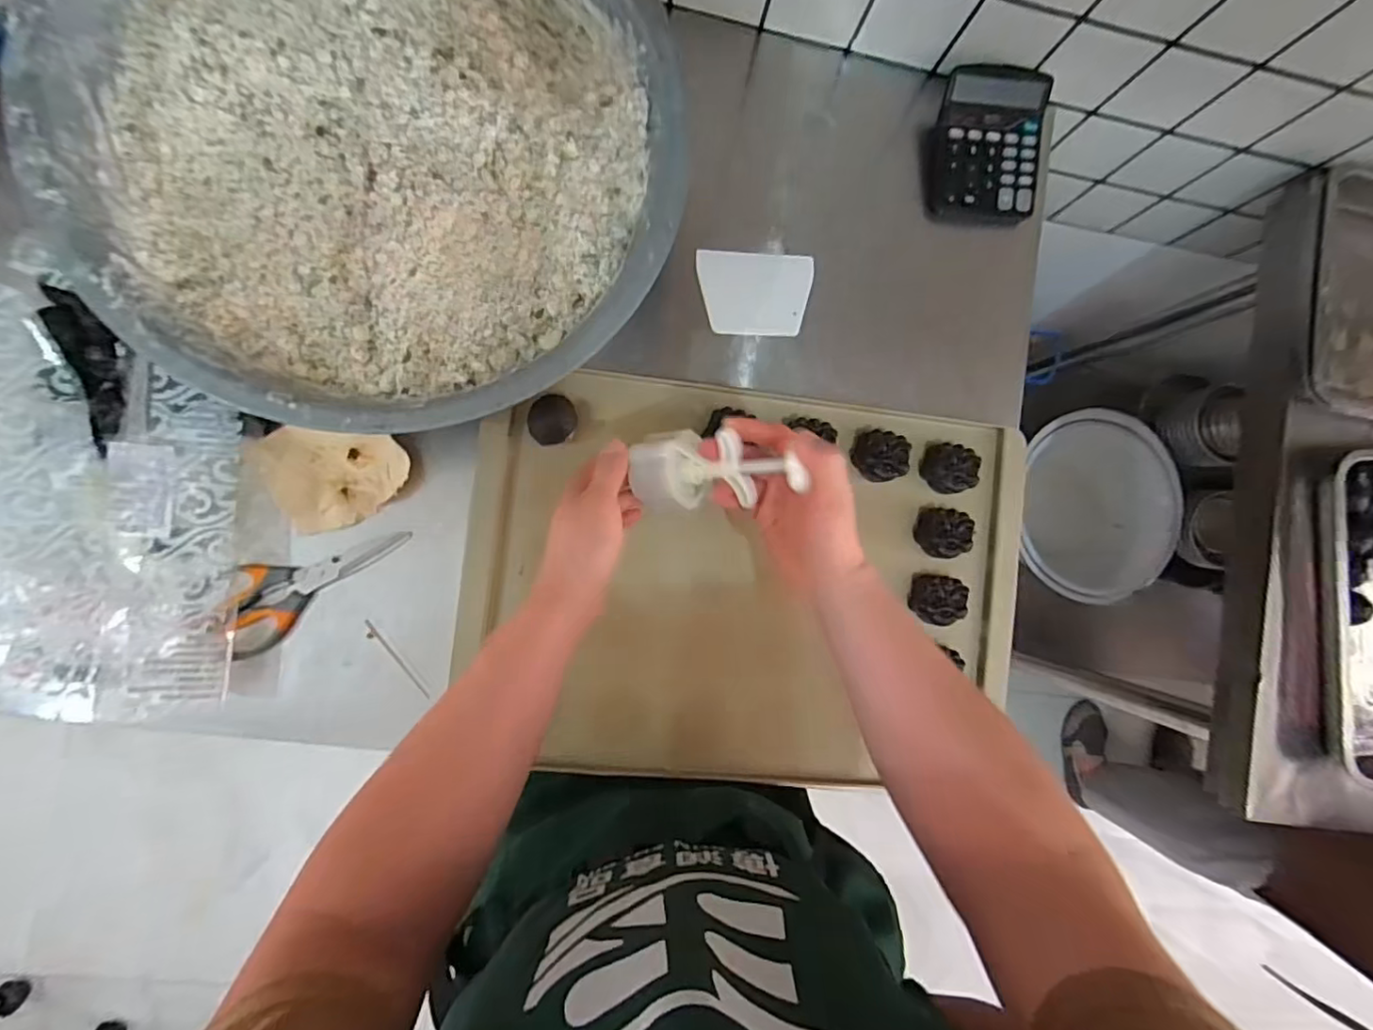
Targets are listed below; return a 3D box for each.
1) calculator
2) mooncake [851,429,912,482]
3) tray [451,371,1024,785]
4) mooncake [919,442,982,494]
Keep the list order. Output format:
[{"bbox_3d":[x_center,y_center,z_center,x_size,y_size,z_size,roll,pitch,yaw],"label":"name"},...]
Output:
[{"bbox_3d":[0.331,-0.402,0.651,0.120,0.044,0.148,4,87,-8],"label":"calculator"},{"bbox_3d":[0.206,-0.062,0.630,0.051,0.031,0.050,0,88,-8],"label":"mooncake"},{"bbox_3d":[0.070,0.070,0.613,0.570,0.047,0.397,5,87,-8],"label":"tray"},{"bbox_3d":[0.284,-0.050,0.642,0.051,0.029,0.051,0,88,-8],"label":"mooncake"}]

